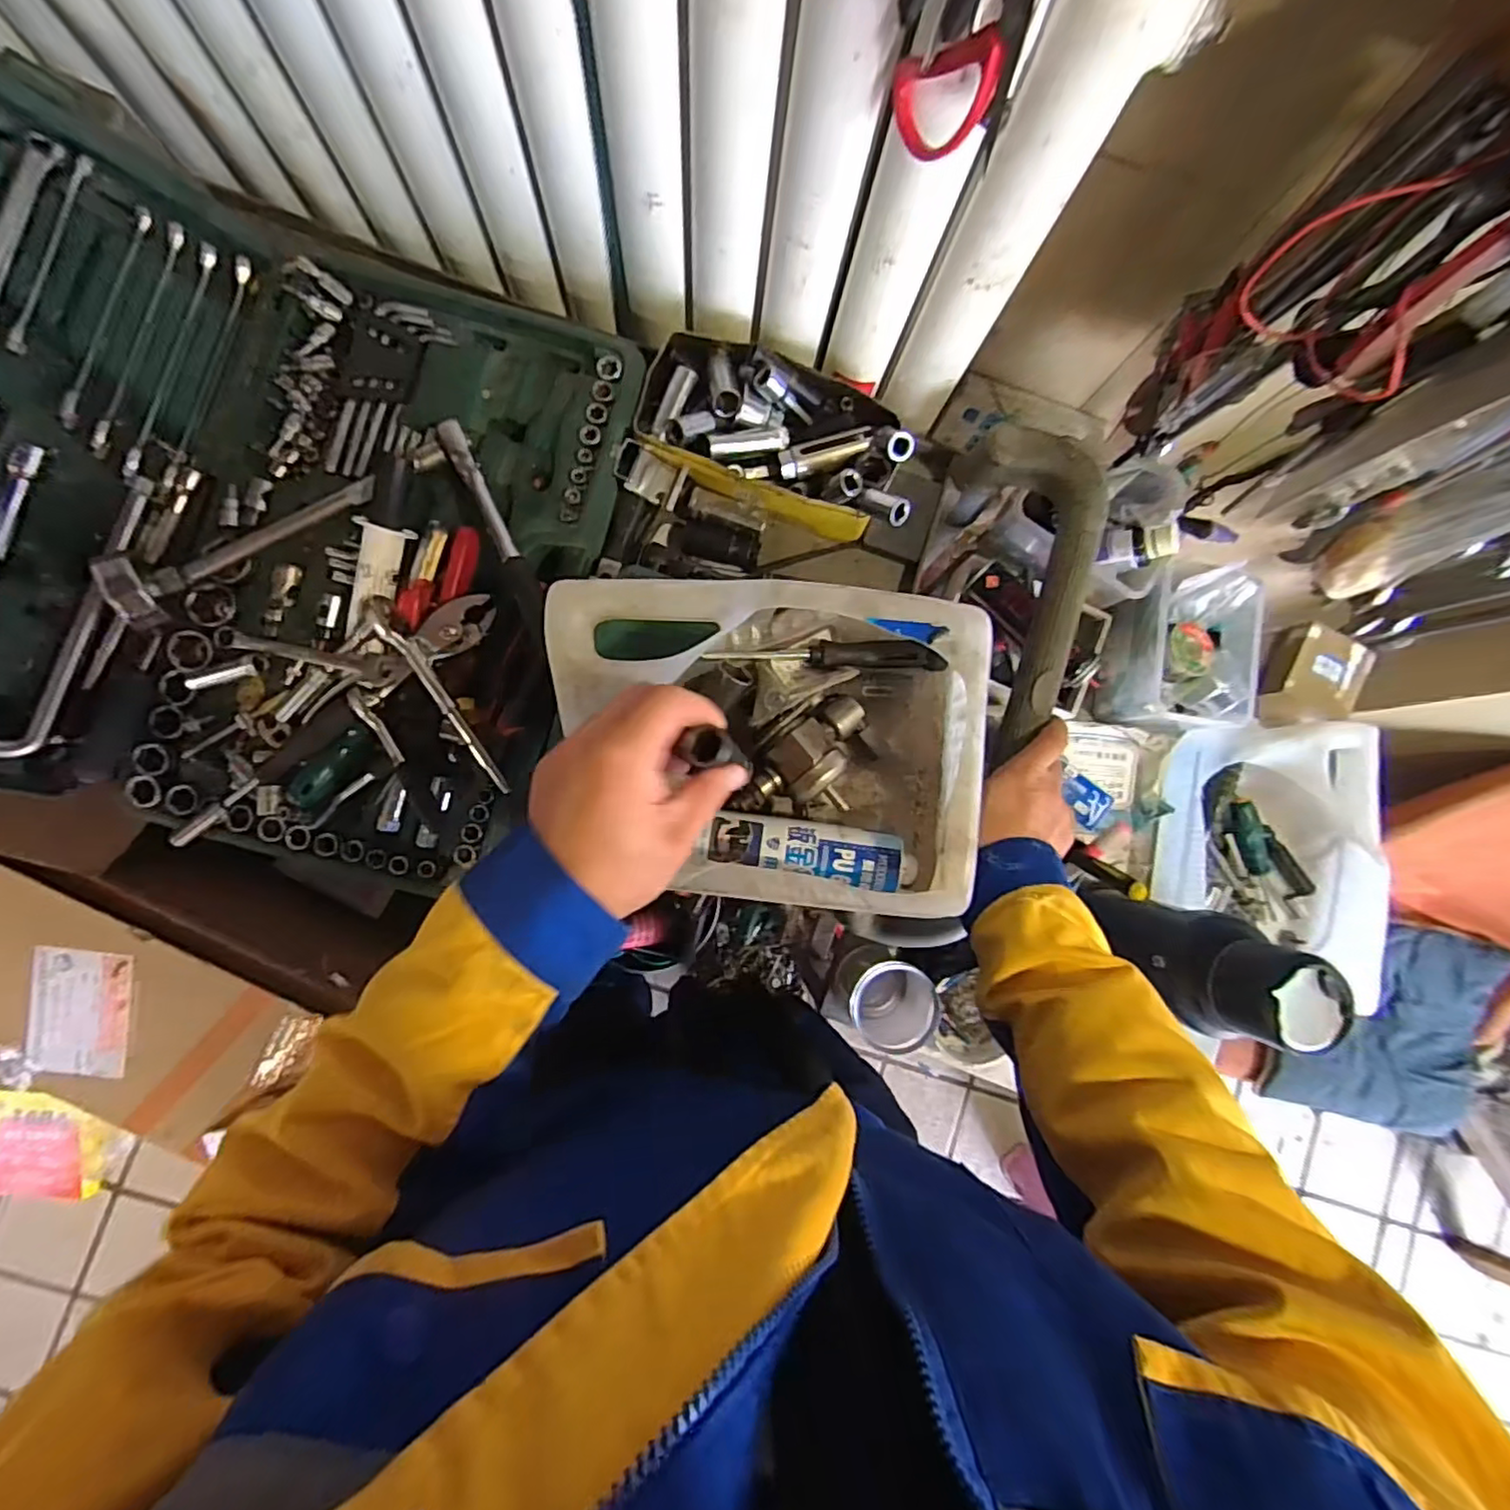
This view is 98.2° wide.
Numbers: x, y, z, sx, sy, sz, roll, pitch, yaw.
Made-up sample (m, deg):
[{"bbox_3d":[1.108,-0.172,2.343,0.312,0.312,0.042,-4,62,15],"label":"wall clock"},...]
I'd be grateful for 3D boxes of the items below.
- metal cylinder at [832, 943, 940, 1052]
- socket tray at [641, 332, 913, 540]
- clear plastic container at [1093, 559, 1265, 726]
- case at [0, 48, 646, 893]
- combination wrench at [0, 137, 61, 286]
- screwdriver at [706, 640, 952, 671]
[{"bbox_3d":[0.128,0.241,0.658,0.091,0.109,0.082,45,83,-1],"label":"metal cylinder"},{"bbox_3d":[0.027,-0.304,0.612,0.262,0.070,0.135,24,84,-3],"label":"socket tray"},{"bbox_3d":[0.430,-0.103,0.663,0.100,0.101,0.152,5,85,-5],"label":"clear plastic container"},{"bbox_3d":[-0.464,-0.221,0.512,0.638,0.175,0.558,14,85,-4],"label":"case"},{"bbox_3d":[-0.587,-0.417,0.515,0.021,0.009,0.152,21,83,-35],"label":"combination wrench"},{"bbox_3d":[0.053,-0.073,0.472,0.172,0.014,0.019,0,86,-5],"label":"screwdriver"}]

